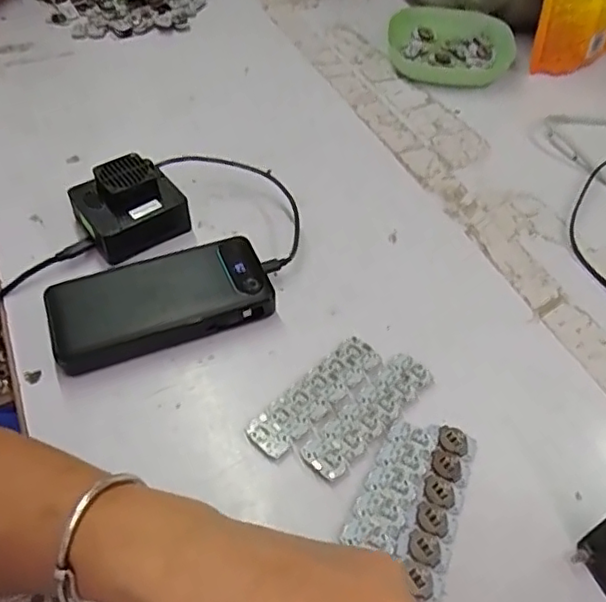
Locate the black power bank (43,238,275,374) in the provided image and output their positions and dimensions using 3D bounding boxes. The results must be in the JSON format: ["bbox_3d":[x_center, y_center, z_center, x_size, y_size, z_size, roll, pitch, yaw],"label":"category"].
[{"bbox_3d":[-0.104,0.001,0.446,0.155,0.027,0.070,-17,52,-15],"label":"black power bank"}]

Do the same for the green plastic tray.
[{"bbox_3d":[0.175,-0.311,0.720,0.141,0.025,0.152,6,50,4],"label":"green plastic tray"}]

